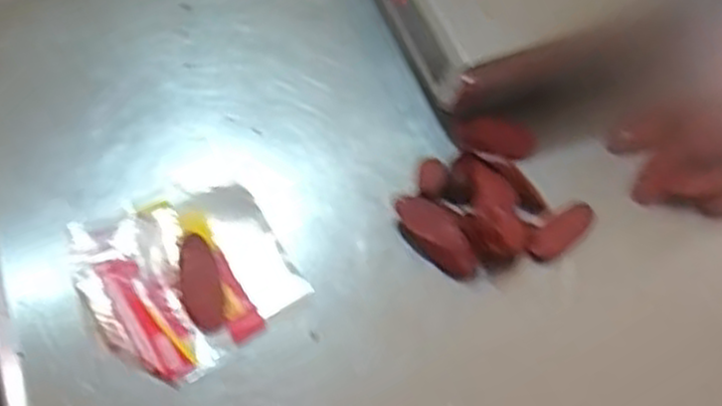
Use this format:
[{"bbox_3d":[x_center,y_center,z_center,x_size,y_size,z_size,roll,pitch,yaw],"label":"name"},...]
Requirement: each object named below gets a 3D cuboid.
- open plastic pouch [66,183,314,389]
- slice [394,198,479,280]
[{"bbox_3d":[-0.167,0.065,0.729,0.180,0.023,0.176,-27,64,-18],"label":"open plastic pouch"},{"bbox_3d":[0.077,0.032,0.757,0.046,0.023,0.097,-34,67,-21],"label":"slice"}]

